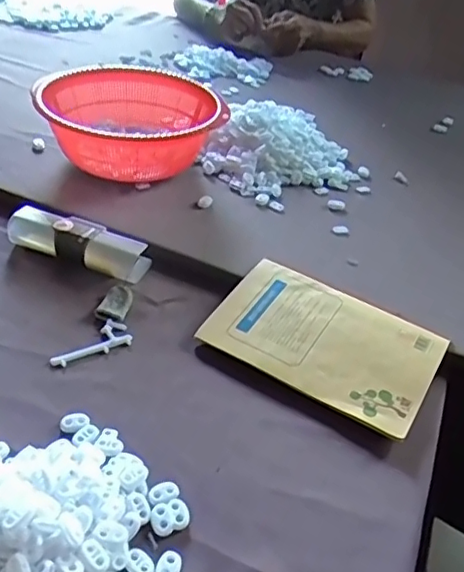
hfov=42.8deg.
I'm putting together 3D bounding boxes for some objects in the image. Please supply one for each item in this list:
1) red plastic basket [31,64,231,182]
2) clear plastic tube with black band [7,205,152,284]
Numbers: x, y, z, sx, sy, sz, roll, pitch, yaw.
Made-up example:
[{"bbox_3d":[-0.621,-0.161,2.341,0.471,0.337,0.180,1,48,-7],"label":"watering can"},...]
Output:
[{"bbox_3d":[-0.140,-0.207,0.787,0.229,0.101,0.216,5,38,-4],"label":"red plastic basket"},{"bbox_3d":[-0.165,-0.048,0.639,0.155,0.038,0.043,18,39,13],"label":"clear plastic tube with black band"}]

